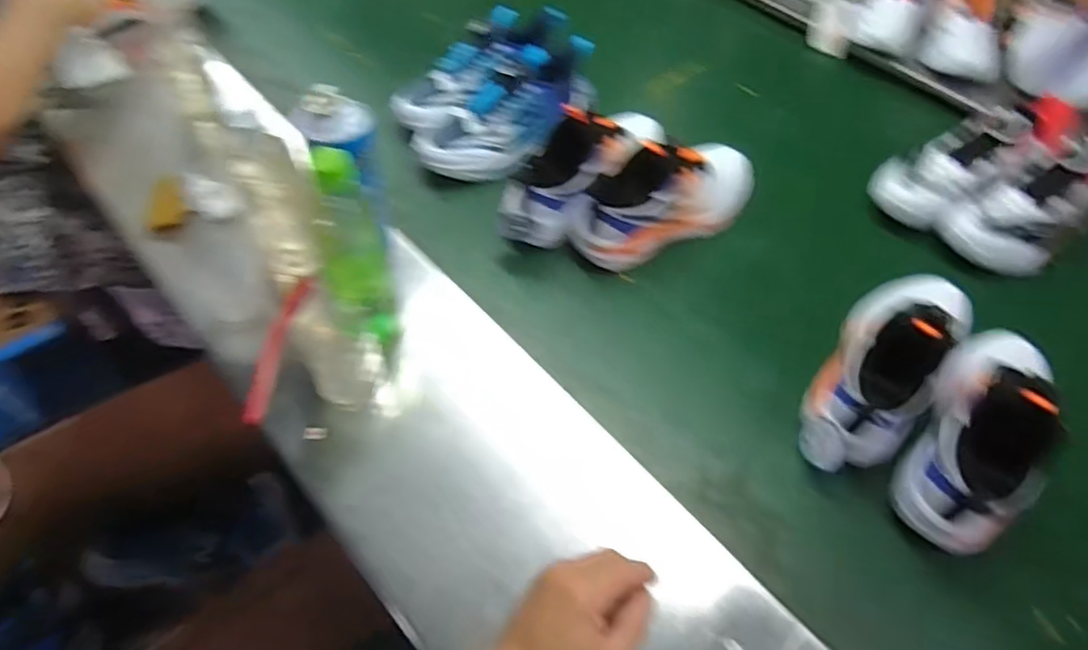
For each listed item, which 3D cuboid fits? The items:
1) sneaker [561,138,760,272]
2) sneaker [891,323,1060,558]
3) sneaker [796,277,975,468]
[{"bbox_3d":[0.150,-0.157,0.754,0.242,0.120,0.083,-27,60,-20],"label":"sneaker"},{"bbox_3d":[0.410,0.078,0.577,0.088,0.134,0.246,32,59,18],"label":"sneaker"},{"bbox_3d":[0.347,0.026,0.626,0.105,0.122,0.261,36,61,21],"label":"sneaker"}]

